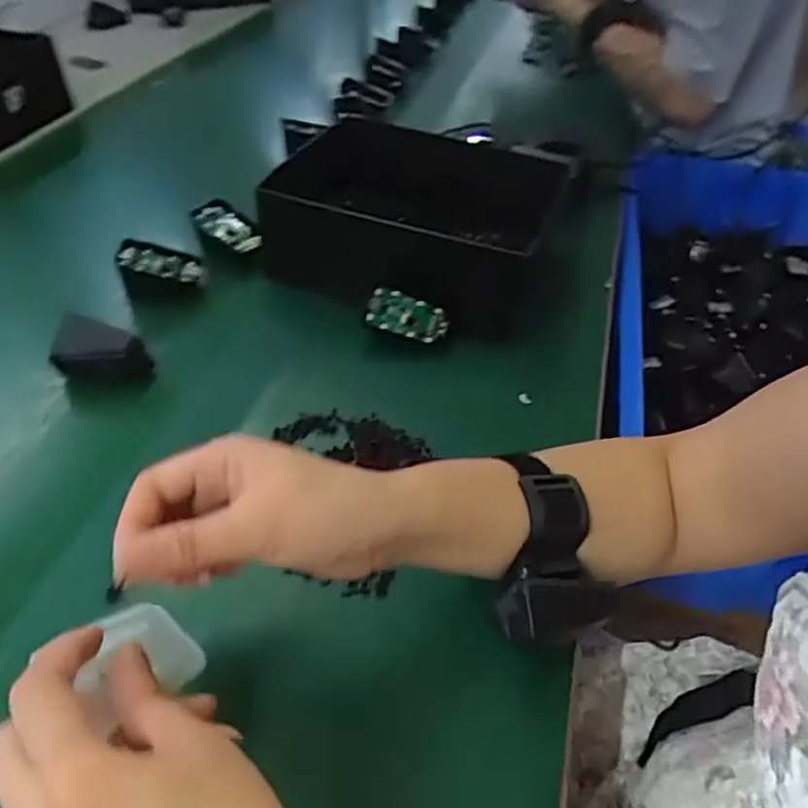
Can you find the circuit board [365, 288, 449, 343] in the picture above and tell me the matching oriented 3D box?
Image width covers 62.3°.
[{"bbox_3d":[0.003,-0.072,0.550,0.065,0.031,0.005,17,8,-9],"label":"circuit board"}]

